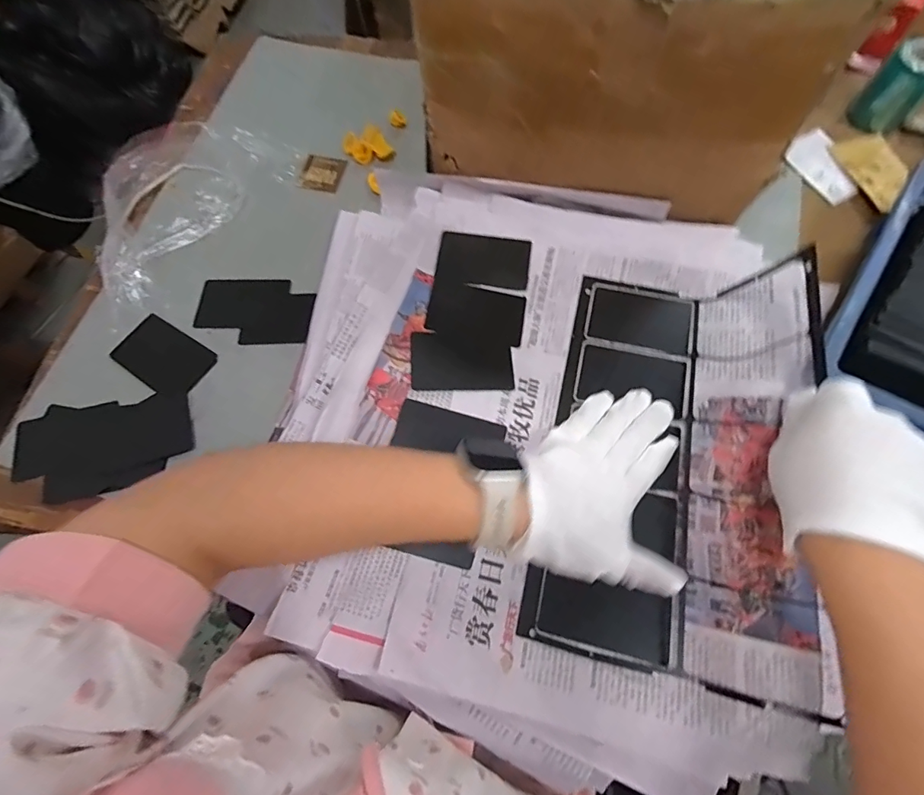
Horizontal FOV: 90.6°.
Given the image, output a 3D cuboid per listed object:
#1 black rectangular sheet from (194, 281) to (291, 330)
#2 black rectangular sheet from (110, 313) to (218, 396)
[{"bbox_3d":[-0.208,-0.089,0.433,0.083,0.004,0.050,2,73,3],"label":"black rectangular sheet"},{"bbox_3d":[-0.269,-0.036,0.413,0.086,0.005,0.054,30,77,13],"label":"black rectangular sheet"}]

